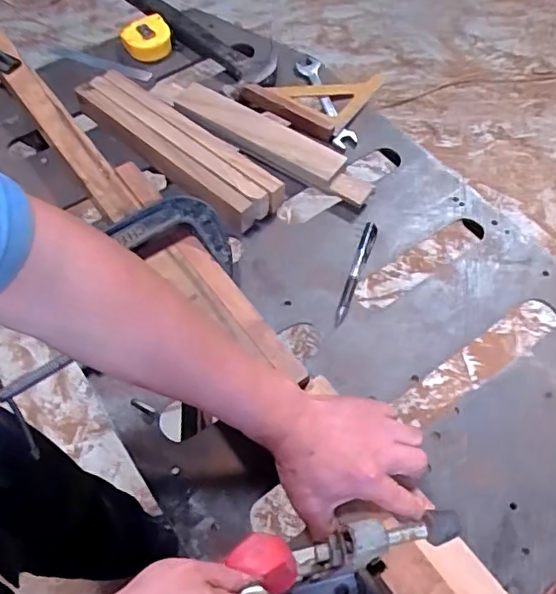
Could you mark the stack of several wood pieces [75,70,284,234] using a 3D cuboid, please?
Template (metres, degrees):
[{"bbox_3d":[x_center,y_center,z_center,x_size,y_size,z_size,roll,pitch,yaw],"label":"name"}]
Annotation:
[{"bbox_3d":[-0.129,-0.194,0.712,0.304,0.040,0.084,40,65,20],"label":"stack of several wood pieces"}]

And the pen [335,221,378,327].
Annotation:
[{"bbox_3d":[0.089,-0.028,0.644,0.015,0.011,0.140,19,59,9],"label":"pen"}]

